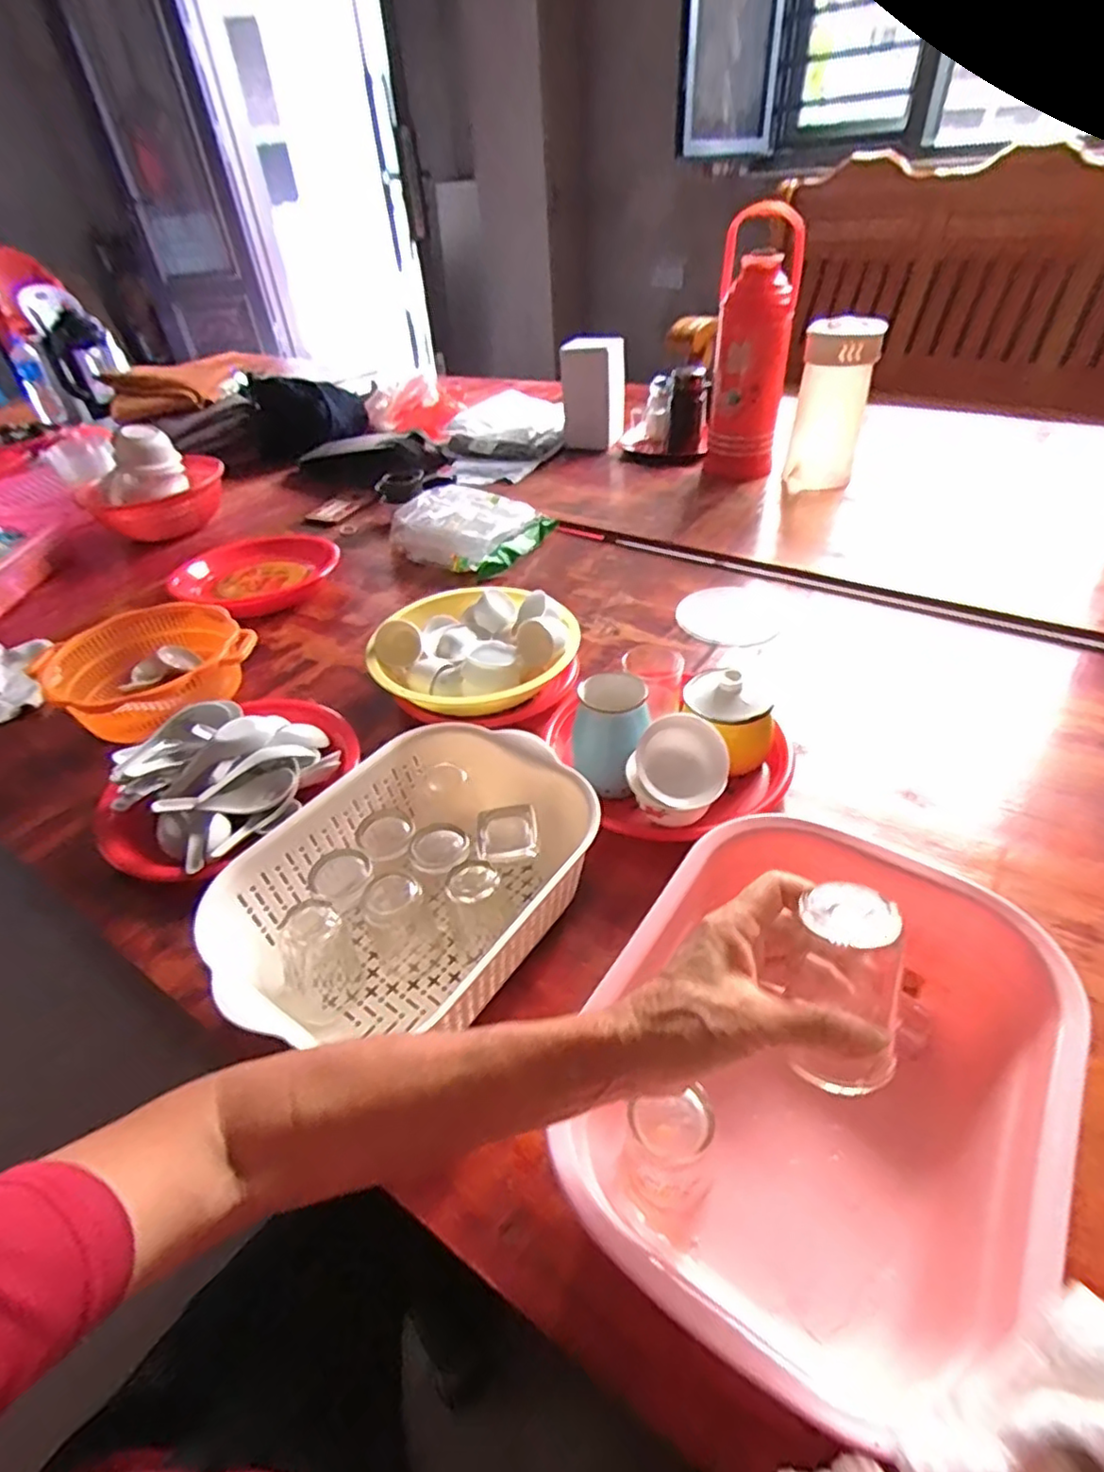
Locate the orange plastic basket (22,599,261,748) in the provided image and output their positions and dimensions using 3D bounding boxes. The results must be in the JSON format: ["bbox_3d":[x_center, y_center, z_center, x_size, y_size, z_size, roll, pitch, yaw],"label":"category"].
[{"bbox_3d":[-0.521,-0.084,0.851,0.227,0.081,0.222,-32,47,-28],"label":"orange plastic basket"}]

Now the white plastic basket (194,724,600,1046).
[{"bbox_3d":[-0.107,0.128,0.538,0.219,0.106,0.298,23,47,29],"label":"white plastic basket"}]

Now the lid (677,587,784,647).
[{"bbox_3d":[0.254,-0.174,0.931,0.141,0.016,0.148,-3,40,3],"label":"lid"}]

